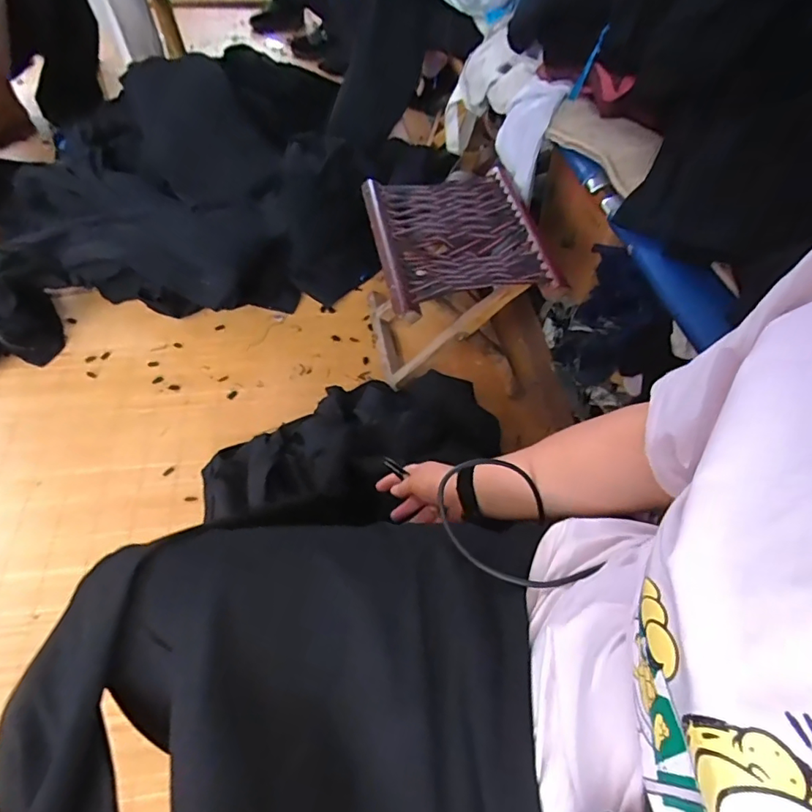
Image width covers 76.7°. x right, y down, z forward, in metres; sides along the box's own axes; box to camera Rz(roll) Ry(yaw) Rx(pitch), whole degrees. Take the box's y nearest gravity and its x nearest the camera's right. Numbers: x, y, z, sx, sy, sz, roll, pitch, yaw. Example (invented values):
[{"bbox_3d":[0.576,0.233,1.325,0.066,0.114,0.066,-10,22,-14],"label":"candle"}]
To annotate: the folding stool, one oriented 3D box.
[{"bbox_3d":[0.079,-0.215,0.987,0.275,0.304,0.354,-9,55,-10],"label":"folding stool"}]

